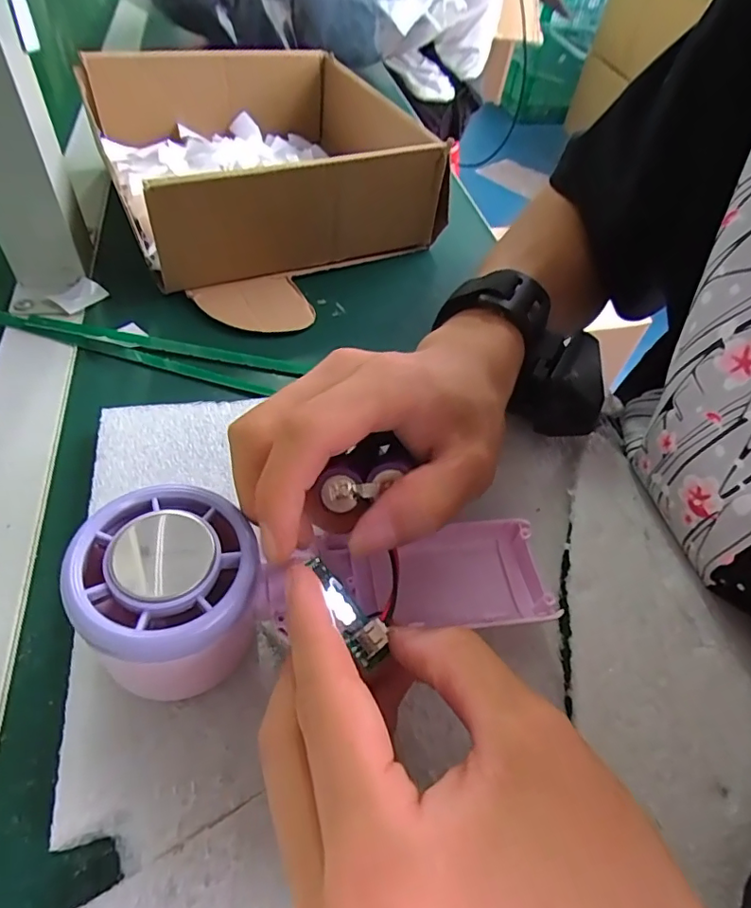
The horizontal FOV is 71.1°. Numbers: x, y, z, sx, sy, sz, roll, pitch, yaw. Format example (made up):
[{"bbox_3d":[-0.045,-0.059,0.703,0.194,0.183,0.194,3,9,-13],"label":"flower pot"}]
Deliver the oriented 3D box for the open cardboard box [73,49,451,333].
[{"bbox_3d":[-0.096,-0.231,0.398,0.202,0.072,0.234,-20,58,-23],"label":"open cardboard box"}]

